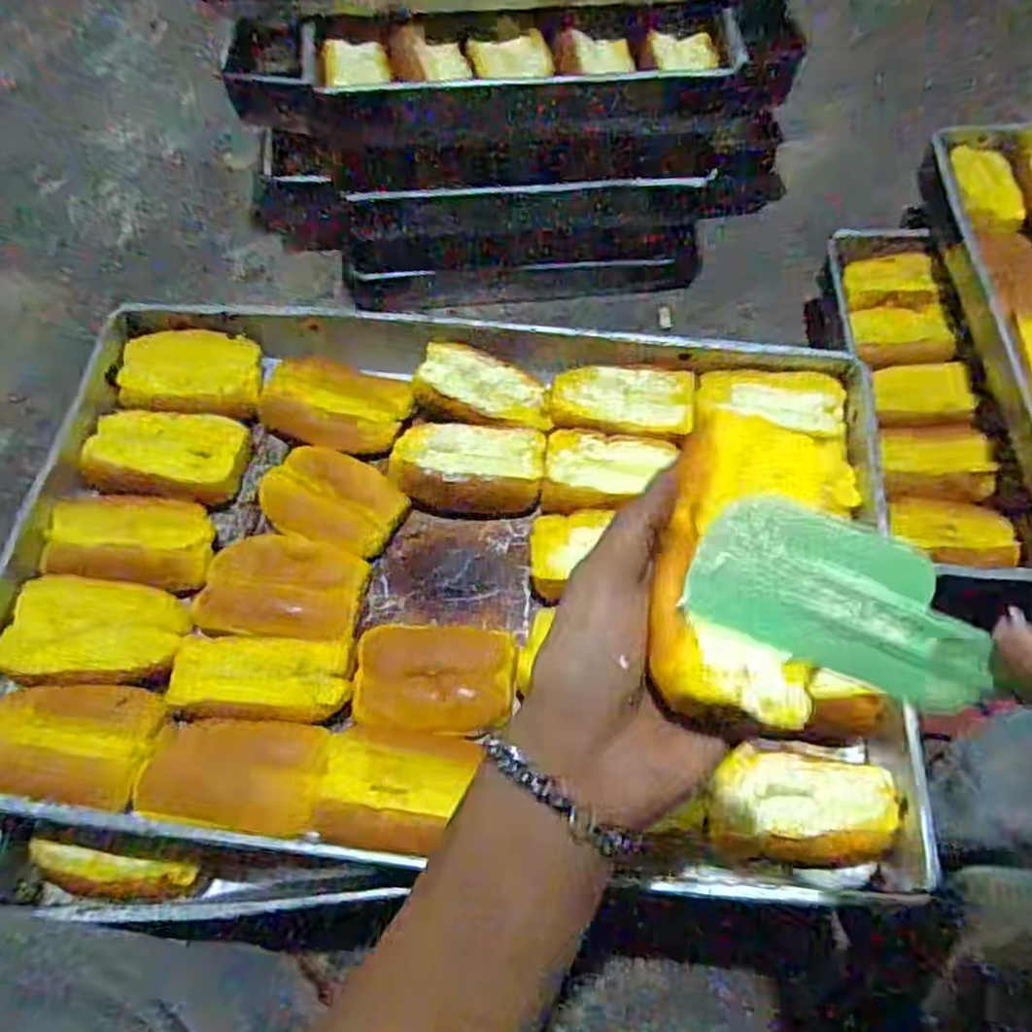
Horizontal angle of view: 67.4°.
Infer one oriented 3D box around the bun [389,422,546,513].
[{"bbox_3d":[-0.036,-0.043,0.613,0.115,0.032,0.077,8,64,6],"label":"bun"}]

